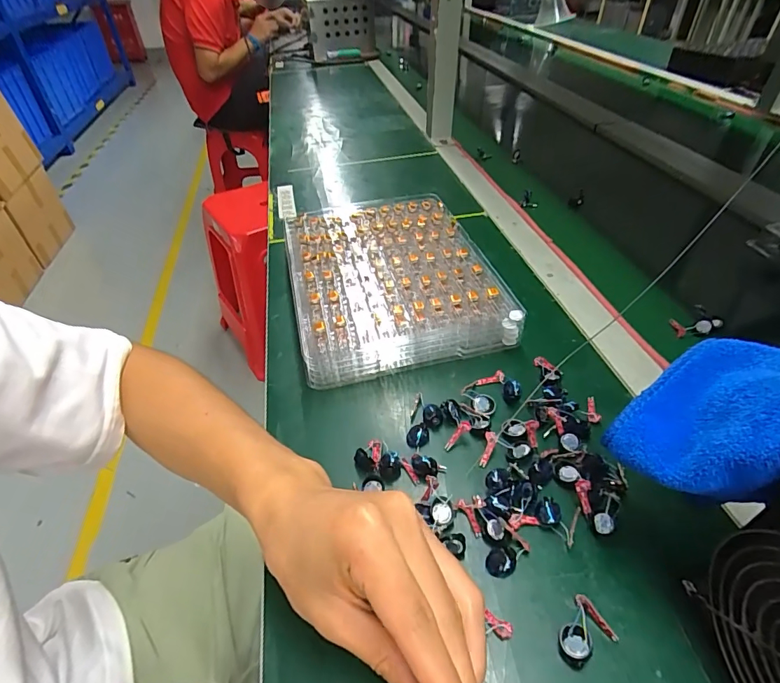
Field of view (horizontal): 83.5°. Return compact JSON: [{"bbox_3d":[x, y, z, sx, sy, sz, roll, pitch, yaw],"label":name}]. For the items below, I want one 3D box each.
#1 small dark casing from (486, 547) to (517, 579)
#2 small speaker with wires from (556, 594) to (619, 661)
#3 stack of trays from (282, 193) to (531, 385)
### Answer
[{"bbox_3d":[0.068,0.133,0.265,0.019,0.009,0.015,-14,43,-11],"label":"small dark casing"},{"bbox_3d":[0.104,0.158,0.237,0.029,0.008,0.024,-26,46,-22],"label":"small speaker with wires"},{"bbox_3d":[-0.005,-0.073,0.470,0.197,0.045,0.258,-12,43,-9],"label":"stack of trays"}]

